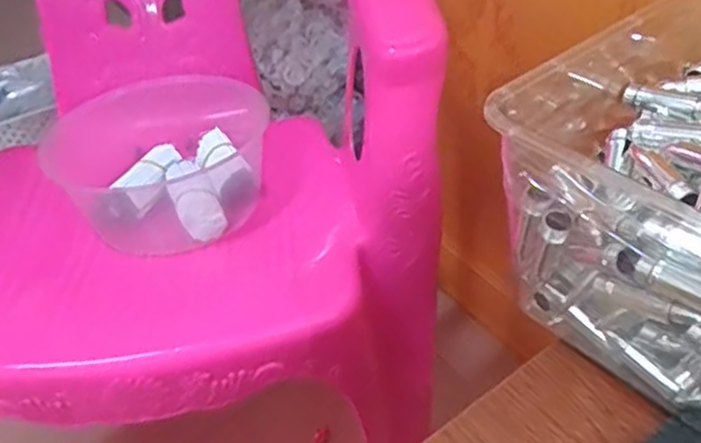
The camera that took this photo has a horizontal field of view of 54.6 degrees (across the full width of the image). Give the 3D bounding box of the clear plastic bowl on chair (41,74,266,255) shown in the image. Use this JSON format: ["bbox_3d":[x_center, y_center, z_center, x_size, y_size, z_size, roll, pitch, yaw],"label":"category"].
[{"bbox_3d":[-0.185,-0.082,0.772,0.246,0.079,0.224,-2,44,2],"label":"clear plastic bowl on chair"}]

